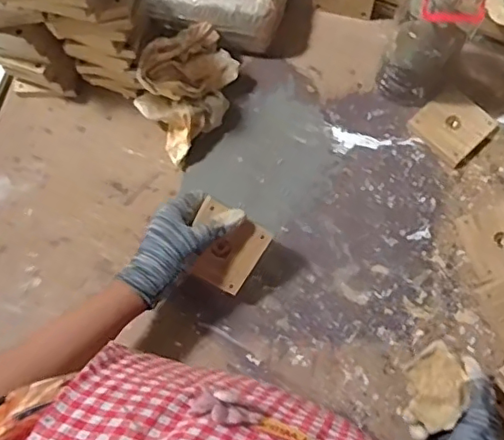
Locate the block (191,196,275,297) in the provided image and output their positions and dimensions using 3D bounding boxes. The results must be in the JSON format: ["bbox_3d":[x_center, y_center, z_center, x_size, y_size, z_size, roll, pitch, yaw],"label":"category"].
[{"bbox_3d":[-0.029,0.031,0.608,0.081,0.008,0.081,30,98,-15],"label":"block"}]

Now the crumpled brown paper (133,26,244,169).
[{"bbox_3d":[-0.085,-0.171,0.717,0.126,0.048,0.151,45,80,-7],"label":"crumpled brown paper"}]

